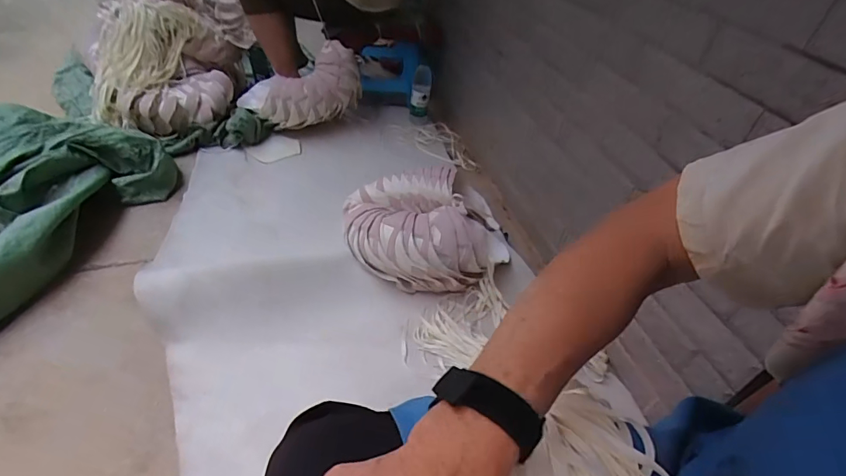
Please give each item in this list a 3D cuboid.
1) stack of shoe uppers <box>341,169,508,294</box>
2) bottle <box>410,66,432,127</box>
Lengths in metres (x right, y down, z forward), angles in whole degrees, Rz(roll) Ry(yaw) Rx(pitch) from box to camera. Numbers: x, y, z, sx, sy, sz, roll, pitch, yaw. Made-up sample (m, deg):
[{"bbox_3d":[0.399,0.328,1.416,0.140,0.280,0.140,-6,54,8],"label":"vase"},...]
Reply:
[{"bbox_3d":[0.016,-0.032,1.029,0.380,0.166,0.338,-7,43,-11],"label":"stack of shoe uppers"},{"bbox_3d":[-0.007,-0.500,1.535,0.068,0.173,0.060,15,42,9],"label":"bottle"}]

